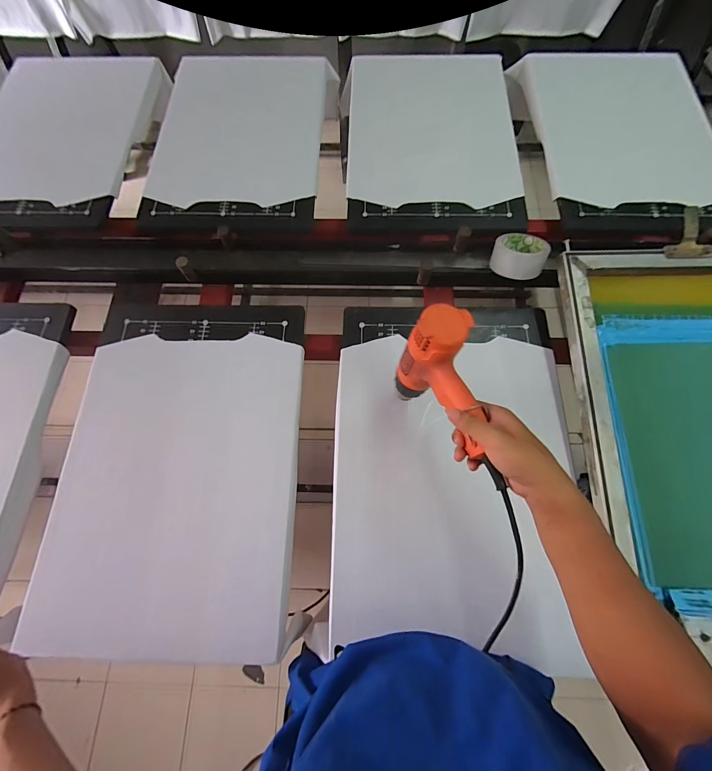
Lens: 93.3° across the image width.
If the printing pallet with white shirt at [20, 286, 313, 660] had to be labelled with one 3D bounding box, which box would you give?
[{"bbox_3d":[-0.306,0.116,0.588,0.402,0.033,0.602,0,71,1],"label":"printing pallet with white shirt"}]

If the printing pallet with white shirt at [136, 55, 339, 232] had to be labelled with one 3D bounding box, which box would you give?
[{"bbox_3d":[-0.310,-0.670,0.858,0.457,0.042,0.660,4,71,2],"label":"printing pallet with white shirt"}]

